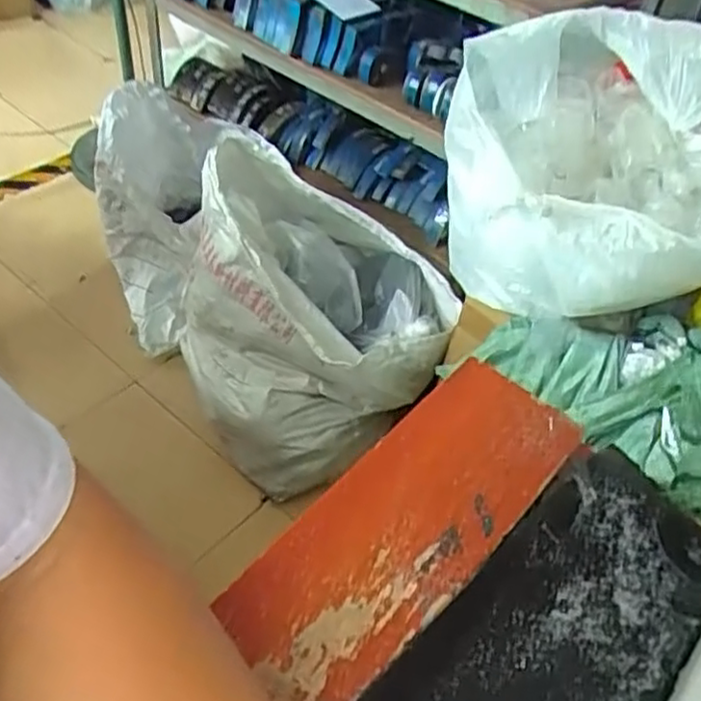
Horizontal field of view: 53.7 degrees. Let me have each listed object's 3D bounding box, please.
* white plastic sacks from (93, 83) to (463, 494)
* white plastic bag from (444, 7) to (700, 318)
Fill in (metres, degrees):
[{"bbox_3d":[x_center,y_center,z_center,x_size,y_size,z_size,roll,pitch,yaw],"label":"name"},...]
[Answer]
[{"bbox_3d":[-0.209,-0.169,1.619,0.490,0.585,0.867,-34,64,-28],"label":"white plastic sacks"},{"bbox_3d":[0.454,-0.263,1.136,0.533,0.447,0.419,34,57,18],"label":"white plastic bag"}]

